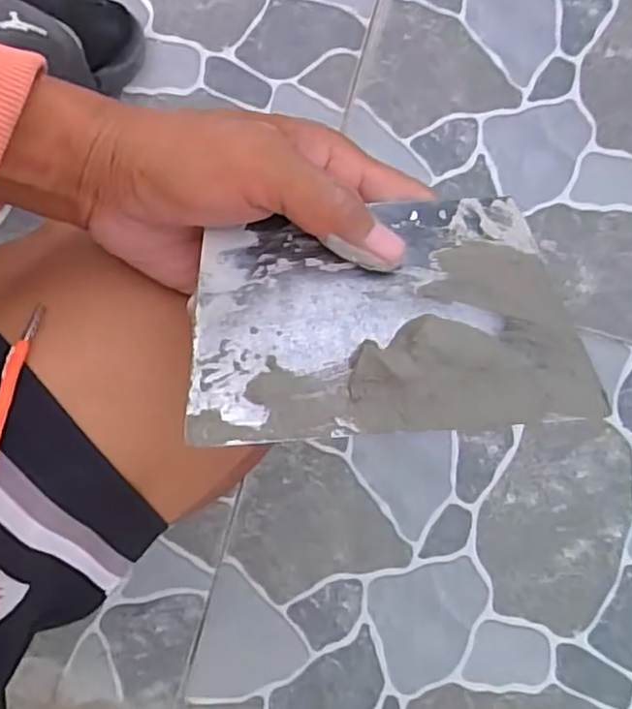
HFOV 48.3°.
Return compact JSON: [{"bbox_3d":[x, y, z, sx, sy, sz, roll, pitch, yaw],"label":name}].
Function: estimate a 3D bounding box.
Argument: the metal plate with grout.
[{"bbox_3d":[0.025,-0.016,0.248,0.136,0.010,0.089,-3,65,-9],"label":"metal plate with grout"}]

